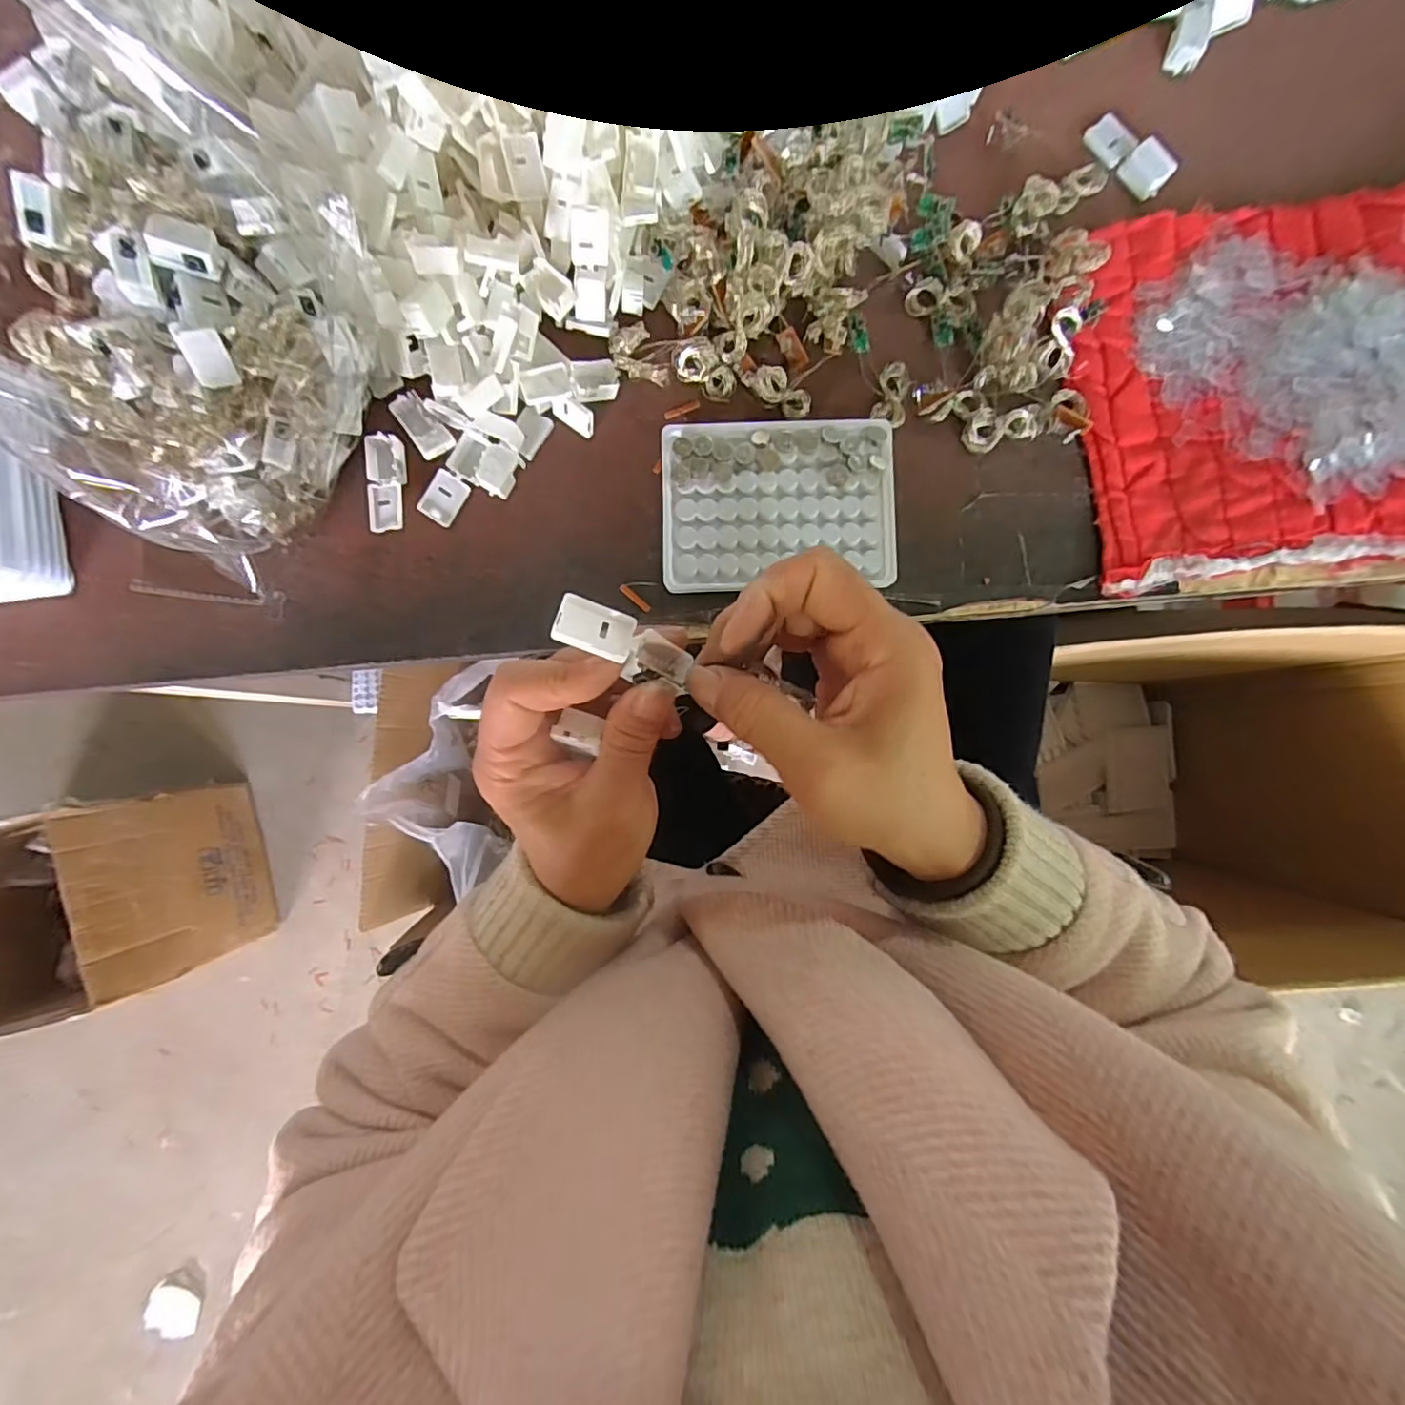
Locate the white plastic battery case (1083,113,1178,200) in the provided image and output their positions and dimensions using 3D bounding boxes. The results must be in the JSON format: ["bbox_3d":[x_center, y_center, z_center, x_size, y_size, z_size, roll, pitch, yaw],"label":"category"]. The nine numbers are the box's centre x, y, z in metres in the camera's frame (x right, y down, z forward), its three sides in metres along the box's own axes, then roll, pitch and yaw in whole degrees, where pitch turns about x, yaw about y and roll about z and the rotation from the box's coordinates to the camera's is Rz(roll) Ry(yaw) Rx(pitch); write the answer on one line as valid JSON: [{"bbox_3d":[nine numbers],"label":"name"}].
[{"bbox_3d":[0.257,-0.330,0.354,0.023,0.010,0.056,-42,88,-1],"label":"white plastic battery case"}]

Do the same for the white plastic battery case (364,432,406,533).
[{"bbox_3d":[-0.185,-0.128,0.346,0.021,0.014,0.055,0,88,0],"label":"white plastic battery case"}]

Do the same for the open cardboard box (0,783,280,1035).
[{"bbox_3d":[-0.976,0.317,0.888,0.440,0.287,0.262,-16,88,0],"label":"open cardboard box"}]

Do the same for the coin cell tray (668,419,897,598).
[{"bbox_3d":[0.043,-0.112,0.341,0.129,0.021,0.092,-2,88,0],"label":"coin cell tray"}]

